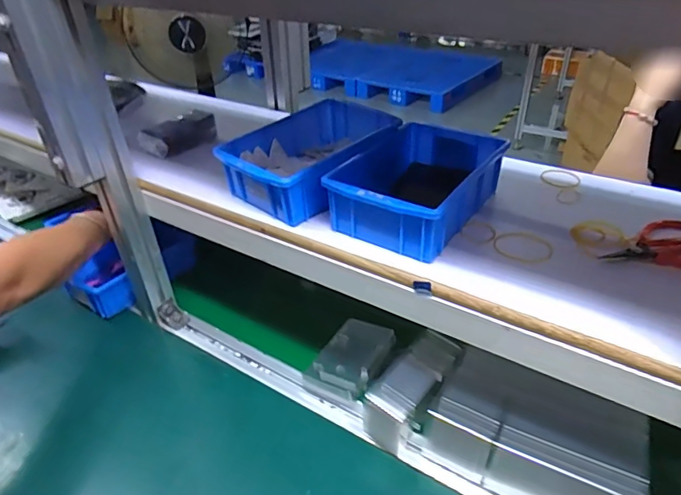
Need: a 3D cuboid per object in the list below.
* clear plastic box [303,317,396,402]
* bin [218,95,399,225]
[{"bbox_3d":[0.015,0.152,0.667,0.083,0.017,0.128,15,44,24],"label":"clear plastic box"},{"bbox_3d":[-0.034,-0.113,0.598,0.142,0.061,0.205,24,43,35],"label":"bin"}]

